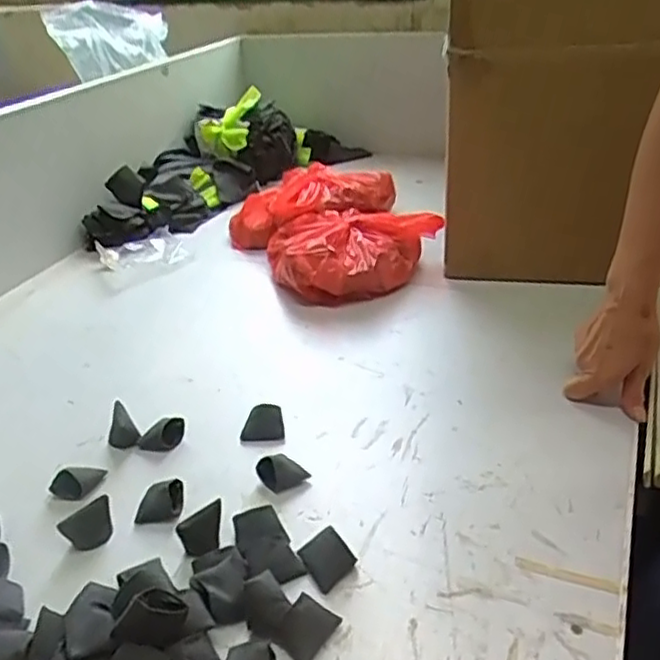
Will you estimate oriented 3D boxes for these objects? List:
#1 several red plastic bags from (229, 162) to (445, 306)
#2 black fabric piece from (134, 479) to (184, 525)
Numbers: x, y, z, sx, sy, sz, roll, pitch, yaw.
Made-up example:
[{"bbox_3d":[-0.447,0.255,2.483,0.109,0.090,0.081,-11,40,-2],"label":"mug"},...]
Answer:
[{"bbox_3d":[0.010,-0.159,1.018,0.262,0.078,0.354,-17,34,-22],"label":"several red plastic bags"},{"bbox_3d":[-0.151,0.152,0.599,0.039,0.019,0.038,-3,32,0],"label":"black fabric piece"}]

